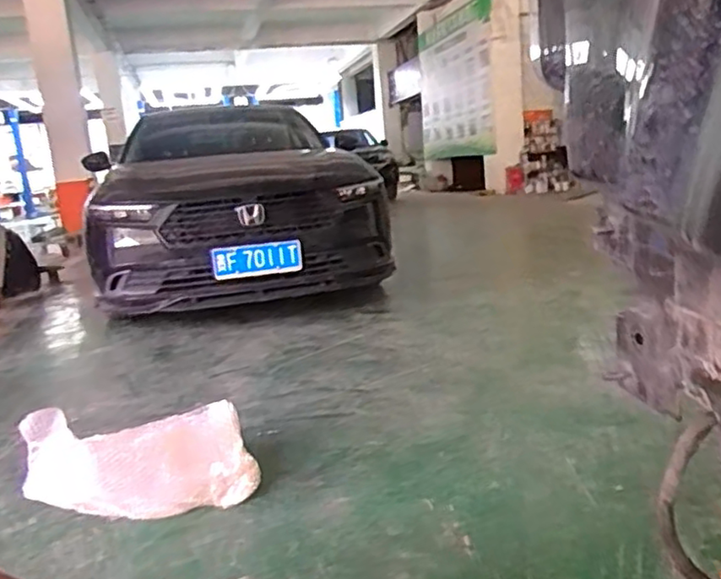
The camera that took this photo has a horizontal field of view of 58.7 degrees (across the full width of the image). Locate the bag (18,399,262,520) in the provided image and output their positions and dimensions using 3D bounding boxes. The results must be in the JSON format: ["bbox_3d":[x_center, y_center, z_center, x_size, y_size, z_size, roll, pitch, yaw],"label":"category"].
[{"bbox_3d":[-0.509,0.416,1.539,0.545,0.248,0.160,7,2,-30],"label":"bag"}]

